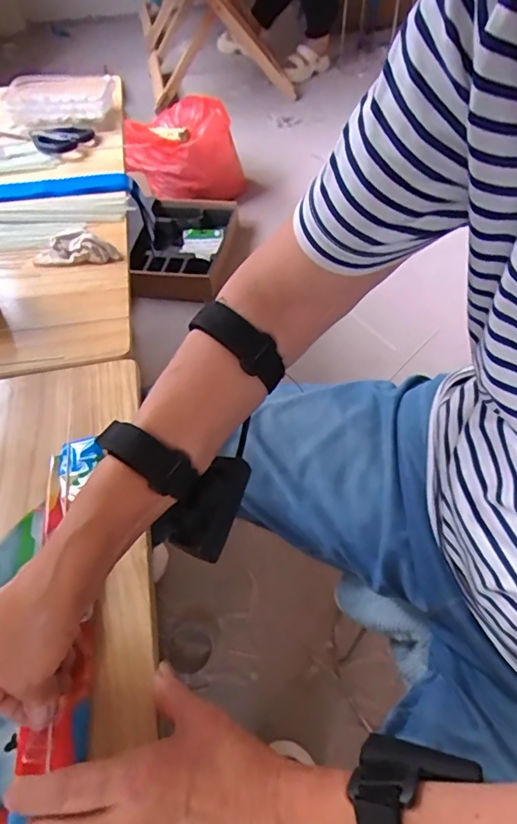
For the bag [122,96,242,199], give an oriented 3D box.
[{"bbox_3d":[-0.216,-0.792,1.562,0.326,0.249,0.194,-25,56,-15],"label":"bag"}]

